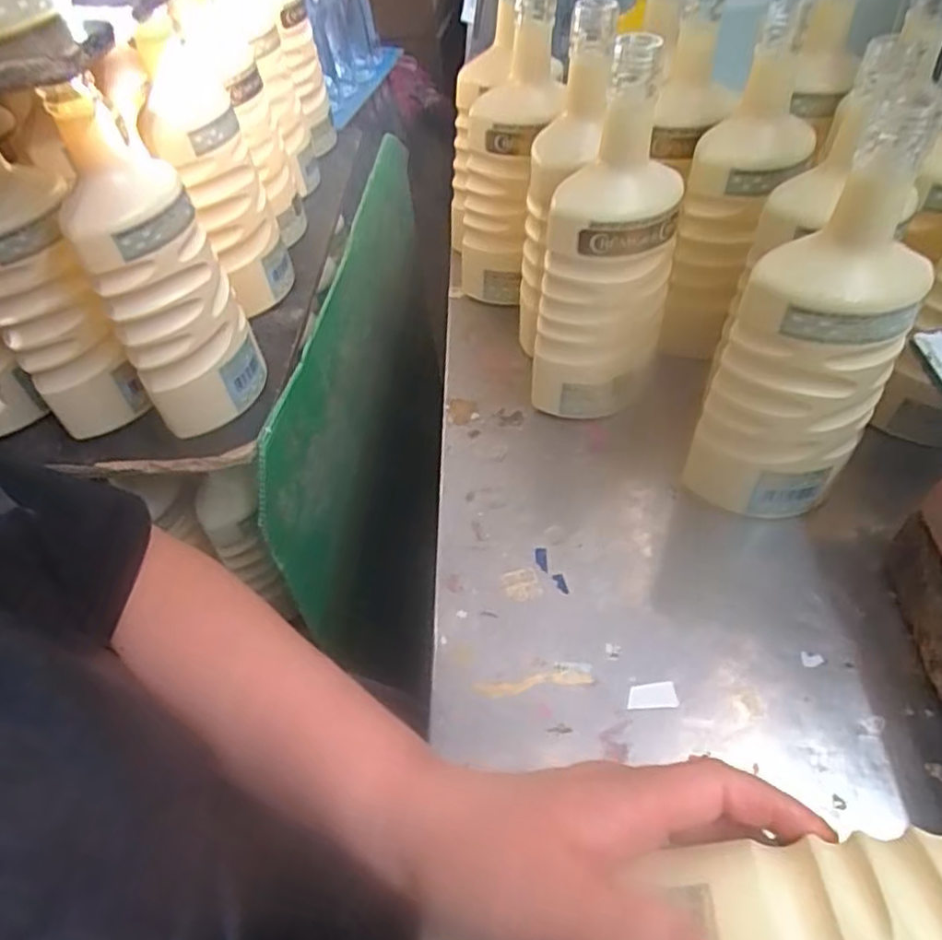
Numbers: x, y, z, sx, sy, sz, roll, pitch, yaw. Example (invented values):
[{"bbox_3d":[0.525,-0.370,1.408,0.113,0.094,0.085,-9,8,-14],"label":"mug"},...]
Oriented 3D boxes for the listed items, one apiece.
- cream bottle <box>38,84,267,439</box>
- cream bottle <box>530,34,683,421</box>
[{"bbox_3d":[-0.209,-0.124,0.461,0.074,0.215,0.063,-12,49,-4],"label":"cream bottle"},{"bbox_3d":[0.096,-0.146,0.481,0.084,0.250,0.074,17,50,18],"label":"cream bottle"}]

